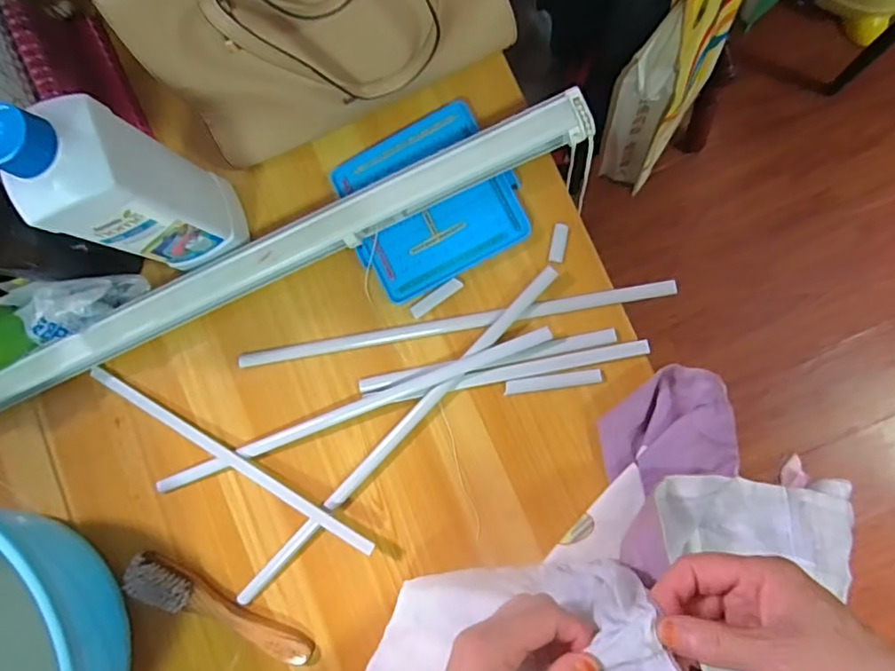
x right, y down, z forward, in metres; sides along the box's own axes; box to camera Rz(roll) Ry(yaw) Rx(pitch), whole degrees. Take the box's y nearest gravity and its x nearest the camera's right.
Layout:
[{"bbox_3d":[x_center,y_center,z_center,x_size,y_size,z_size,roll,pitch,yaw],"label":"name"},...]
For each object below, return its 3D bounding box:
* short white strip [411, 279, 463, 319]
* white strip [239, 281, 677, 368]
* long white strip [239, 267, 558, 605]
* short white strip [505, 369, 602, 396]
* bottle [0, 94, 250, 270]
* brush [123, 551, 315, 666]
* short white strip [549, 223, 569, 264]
[{"bbox_3d":[-0.010,-0.035,0.547,0.056,0.004,0.012,-33,83,6],"label":"short white strip"},{"bbox_3d":[-0.002,-0.009,0.539,0.413,0.012,0.014,-10,87,7],"label":"white strip"},{"bbox_3d":[-0.053,0.099,0.539,0.018,0.012,0.425,44,94,6],"label":"long white strip"},{"bbox_3d":[0.097,0.043,0.526,0.086,0.004,0.013,-9,87,11],"label":"short white strip"},{"bbox_3d":[-0.258,-0.111,0.471,0.083,0.228,0.085,-19,84,7],"label":"bottle"},{"bbox_3d":[-0.221,0.263,0.550,0.195,0.027,0.034,21,90,9],"label":"brush"},{"bbox_3d":[0.104,-0.087,0.536,0.014,0.004,0.037,10,88,9],"label":"short white strip"}]

